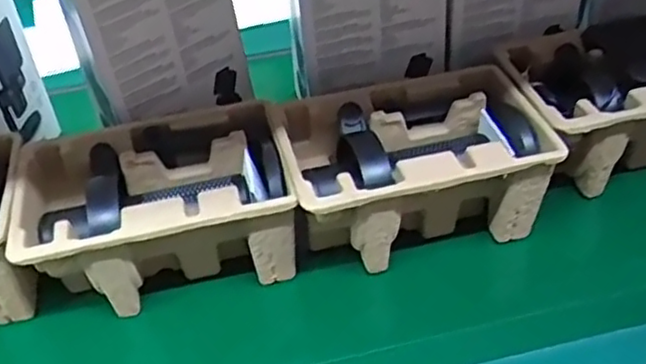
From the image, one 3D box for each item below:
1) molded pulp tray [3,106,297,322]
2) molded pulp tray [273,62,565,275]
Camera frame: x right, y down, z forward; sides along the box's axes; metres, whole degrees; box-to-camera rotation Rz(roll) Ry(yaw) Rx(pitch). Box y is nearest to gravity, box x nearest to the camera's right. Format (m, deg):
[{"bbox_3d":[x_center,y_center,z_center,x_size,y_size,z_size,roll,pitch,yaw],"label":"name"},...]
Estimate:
[{"bbox_3d":[-0.139,0.026,0.592,0.224,0.100,0.145,-12,42,-8],"label":"molded pulp tray"},{"bbox_3d":[0.082,-0.012,0.608,0.222,0.109,0.136,-11,42,-6],"label":"molded pulp tray"}]

